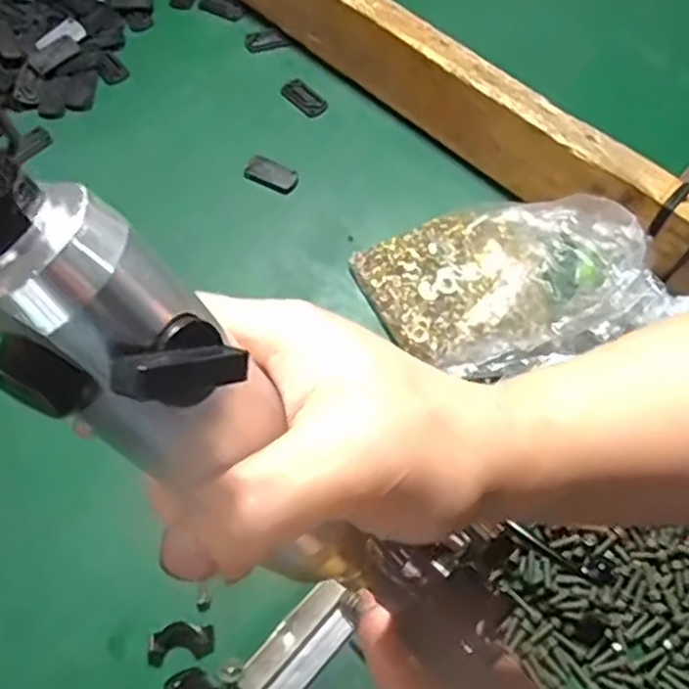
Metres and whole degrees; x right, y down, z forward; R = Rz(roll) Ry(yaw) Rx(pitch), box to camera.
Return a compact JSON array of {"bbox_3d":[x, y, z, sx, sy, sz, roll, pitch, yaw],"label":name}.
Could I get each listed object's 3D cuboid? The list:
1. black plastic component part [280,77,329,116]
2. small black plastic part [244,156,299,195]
[{"bbox_3d":[-0.039,-0.239,0.704,0.047,0.004,0.026,41,70,17],"label":"black plastic component part"},{"bbox_3d":[-0.066,-0.154,0.661,0.049,0.005,0.027,25,66,11],"label":"small black plastic part"}]

